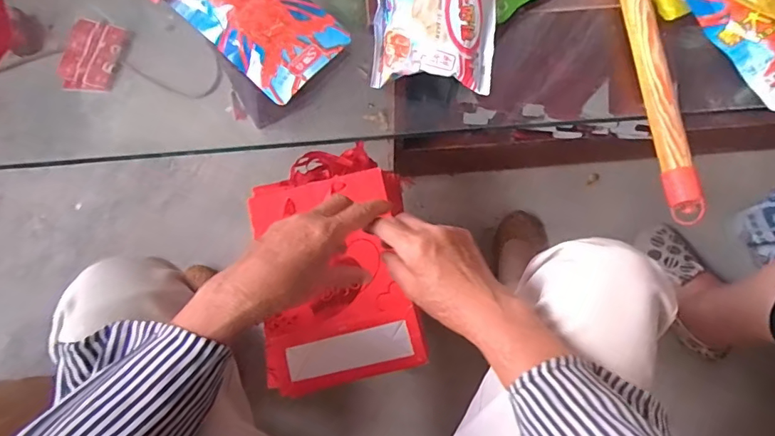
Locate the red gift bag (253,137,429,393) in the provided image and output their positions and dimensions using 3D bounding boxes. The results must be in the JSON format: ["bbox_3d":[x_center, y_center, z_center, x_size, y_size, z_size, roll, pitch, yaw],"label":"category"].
[{"bbox_3d":[-0.071,0.050,0.627,0.199,0.058,0.323,-8,72,-1],"label":"red gift bag"}]

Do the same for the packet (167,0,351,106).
[{"bbox_3d":[-0.129,-0.197,0.461,0.168,0.029,0.094,41,77,13],"label":"packet"}]

